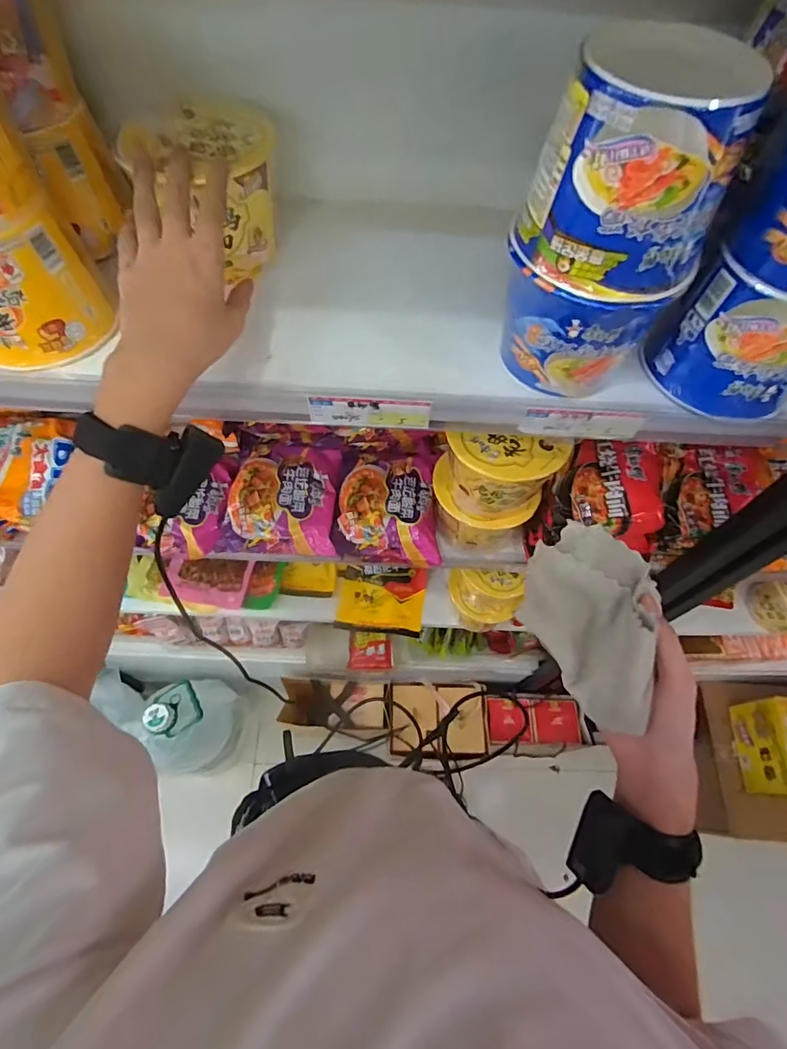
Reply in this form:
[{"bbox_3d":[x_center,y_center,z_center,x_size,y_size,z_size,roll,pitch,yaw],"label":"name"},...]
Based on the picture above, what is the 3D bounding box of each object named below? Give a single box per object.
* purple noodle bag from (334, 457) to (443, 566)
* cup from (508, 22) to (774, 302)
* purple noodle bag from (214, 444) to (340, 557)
[{"bbox_3d":[-0.008,-0.026,0.659,0.131,0.043,0.152,3,62,-1],"label":"purple noodle bag"},{"bbox_3d":[0.158,-0.225,0.320,0.112,0.101,0.112,27,64,11],"label":"cup"},{"bbox_3d":[-0.143,-0.038,0.655,0.140,0.033,0.151,6,62,0],"label":"purple noodle bag"}]

